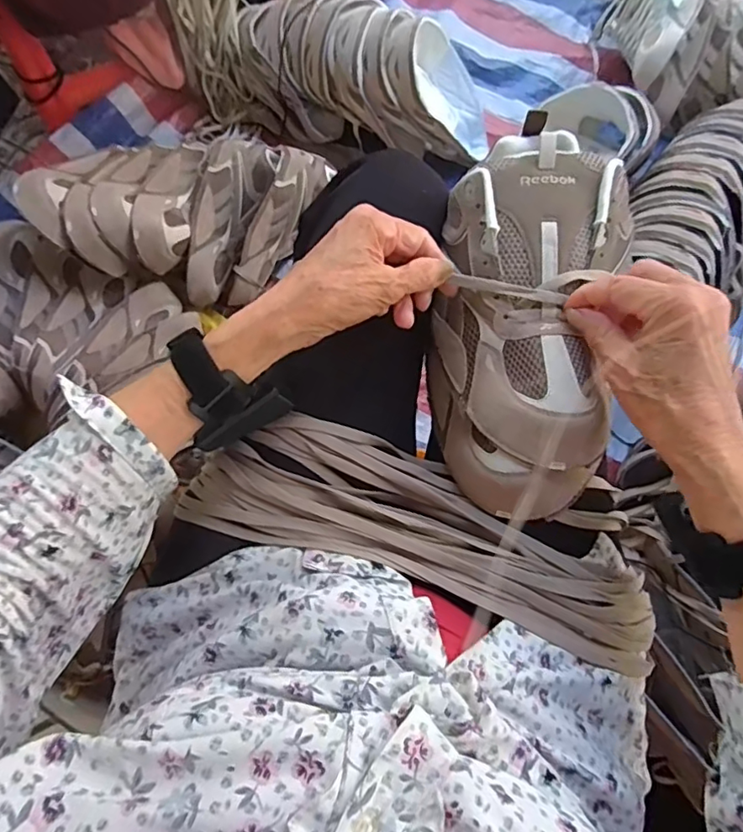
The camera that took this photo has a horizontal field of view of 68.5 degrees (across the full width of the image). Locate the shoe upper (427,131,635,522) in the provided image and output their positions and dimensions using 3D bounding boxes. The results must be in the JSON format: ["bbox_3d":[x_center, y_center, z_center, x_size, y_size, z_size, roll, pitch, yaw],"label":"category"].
[{"bbox_3d":[0.110,-0.063,0.391,0.123,0.087,0.258,6,84,2],"label":"shoe upper"}]

